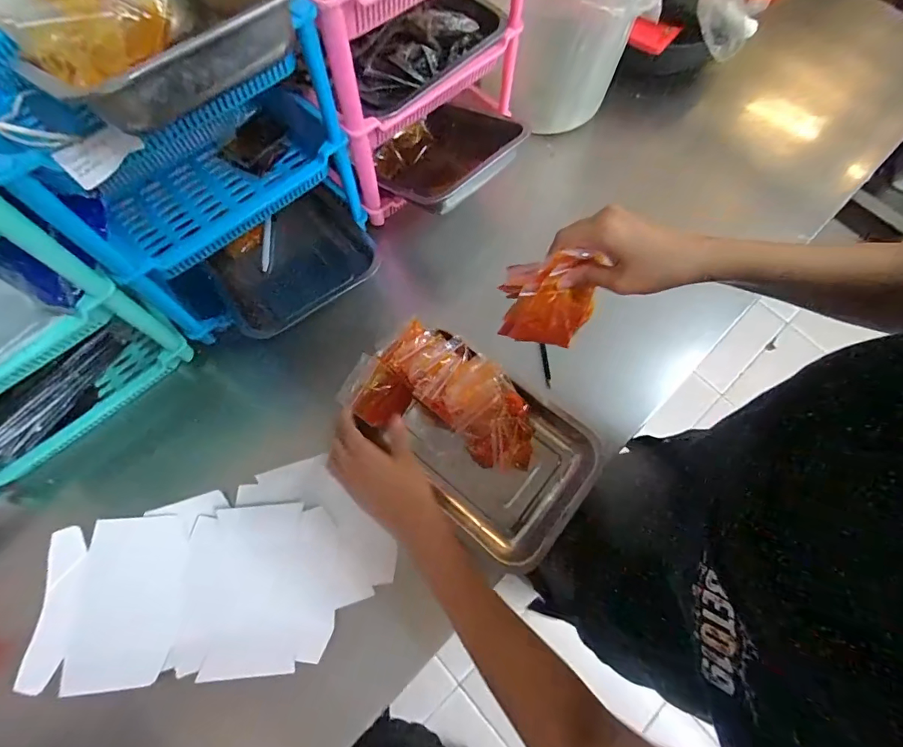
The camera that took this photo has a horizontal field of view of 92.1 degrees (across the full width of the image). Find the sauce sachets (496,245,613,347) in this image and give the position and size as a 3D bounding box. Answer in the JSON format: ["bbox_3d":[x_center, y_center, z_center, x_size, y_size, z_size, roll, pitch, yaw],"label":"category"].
[{"bbox_3d":[0.094,-0.067,0.409,0.083,0.104,0.039,11,70,2],"label":"sauce sachets"}]

